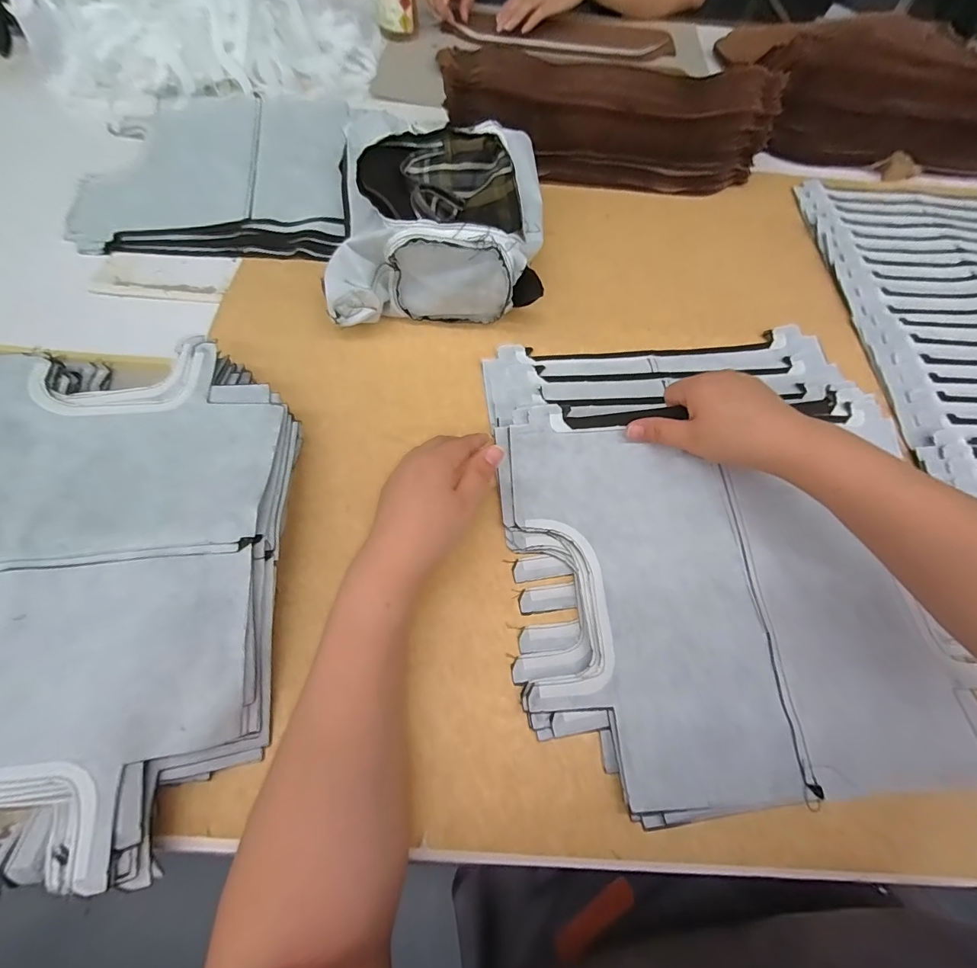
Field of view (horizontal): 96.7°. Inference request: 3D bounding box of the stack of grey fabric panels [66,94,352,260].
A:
[{"bbox_3d":[-0.325,-0.412,0.546,0.308,0.032,0.333,-2,64,-4],"label":"stack of grey fabric panels"}]

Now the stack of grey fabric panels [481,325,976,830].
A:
[{"bbox_3d":[0.192,0.024,0.365,0.357,0.034,0.399,-4,64,-5],"label":"stack of grey fabric panels"}]

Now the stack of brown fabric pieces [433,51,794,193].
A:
[{"bbox_3d":[0.157,-0.463,0.552,0.419,0.115,0.082,2,64,-2],"label":"stack of brown fabric pieces"}]

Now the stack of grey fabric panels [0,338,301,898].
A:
[{"bbox_3d":[-0.304,0.059,0.304,0.301,0.060,0.378,-3,64,-4],"label":"stack of grey fabric panels"}]

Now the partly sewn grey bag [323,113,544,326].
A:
[{"bbox_3d":[-0.051,-0.283,0.463,0.209,0.098,0.250,2,64,-2],"label":"partly sewn grey bag"}]

